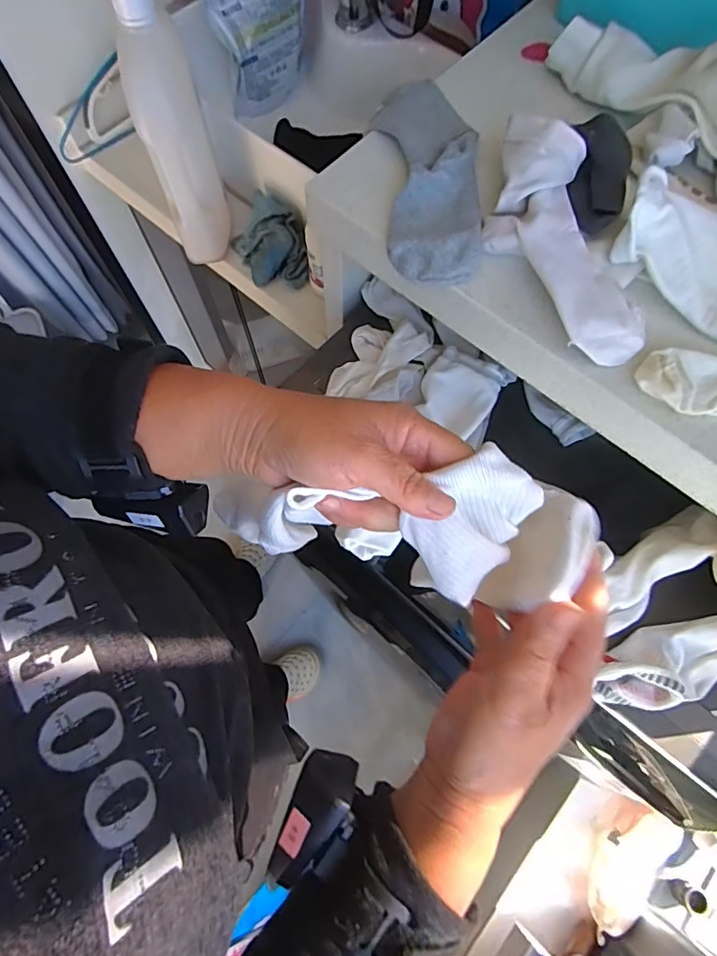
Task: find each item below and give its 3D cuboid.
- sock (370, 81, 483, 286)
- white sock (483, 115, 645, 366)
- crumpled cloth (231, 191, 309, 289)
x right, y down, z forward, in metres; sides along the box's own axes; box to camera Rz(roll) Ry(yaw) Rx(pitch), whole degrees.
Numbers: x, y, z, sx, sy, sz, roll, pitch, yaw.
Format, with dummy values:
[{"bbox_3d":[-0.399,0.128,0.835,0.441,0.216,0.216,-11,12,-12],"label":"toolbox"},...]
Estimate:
[{"bbox_3d":[0.059,-0.262,0.427,0.077,0.024,0.224,-4,70,-2],"label":"sock"},{"bbox_3d":[0.148,-0.190,0.380,0.083,0.046,0.215,-13,71,-5],"label":"white sock"},{"bbox_3d":[-0.120,-0.320,0.673,0.099,0.065,0.109,-14,71,-6],"label":"crumpled cloth"}]

